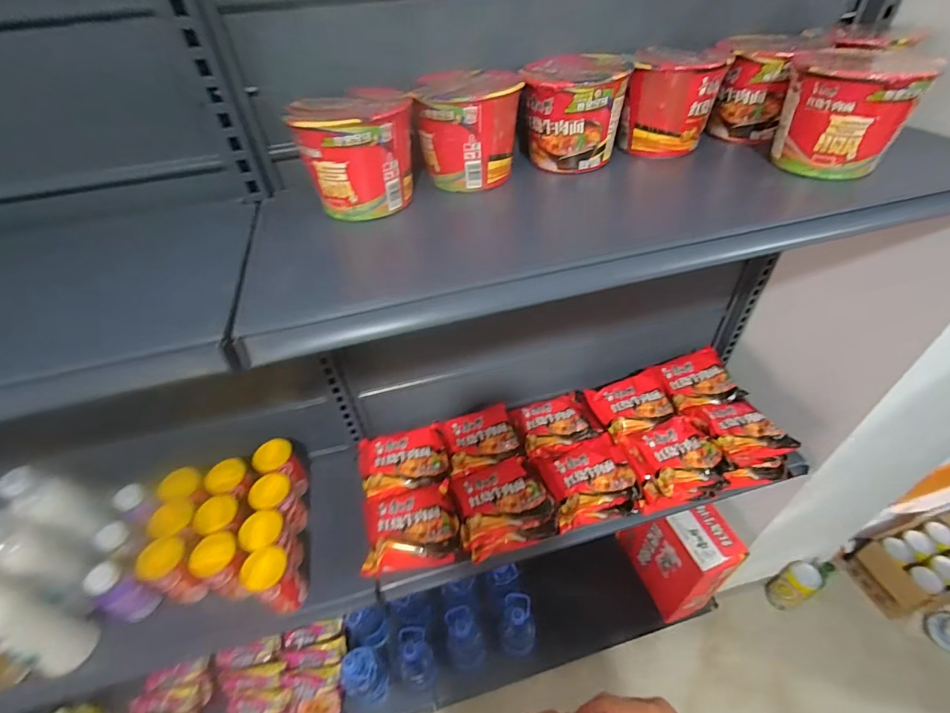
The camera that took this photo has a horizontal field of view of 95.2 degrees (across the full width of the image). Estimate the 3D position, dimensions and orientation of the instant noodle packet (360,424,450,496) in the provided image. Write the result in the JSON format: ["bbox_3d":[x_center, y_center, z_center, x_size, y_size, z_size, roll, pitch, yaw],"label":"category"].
[{"bbox_3d":[-0.140,0.204,0.862,0.166,0.032,0.122,-13,45,-10],"label":"instant noodle packet"}]

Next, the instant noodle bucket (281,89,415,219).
[{"bbox_3d":[-0.125,-0.223,0.486,0.121,0.102,0.100,-14,45,-11],"label":"instant noodle bucket"}]

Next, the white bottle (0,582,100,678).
[{"bbox_3d":[-0.671,0.392,0.638,0.087,0.254,0.083,10,45,14],"label":"white bottle"}]

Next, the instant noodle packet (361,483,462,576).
[{"bbox_3d":[-0.112,0.300,0.765,0.163,0.053,0.139,-10,44,-6],"label":"instant noodle packet"}]

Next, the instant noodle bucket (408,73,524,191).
[{"bbox_3d":[-0.006,-0.273,0.528,0.111,0.104,0.116,-2,44,2],"label":"instant noodle bucket"}]

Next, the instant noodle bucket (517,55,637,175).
[{"bbox_3d":[0.124,-0.305,0.552,0.116,0.105,0.122,-2,44,2],"label":"instant noodle bucket"}]

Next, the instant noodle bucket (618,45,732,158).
[{"bbox_3d":[0.259,-0.342,0.578,0.116,0.108,0.134,12,46,15],"label":"instant noodle bucket"}]

